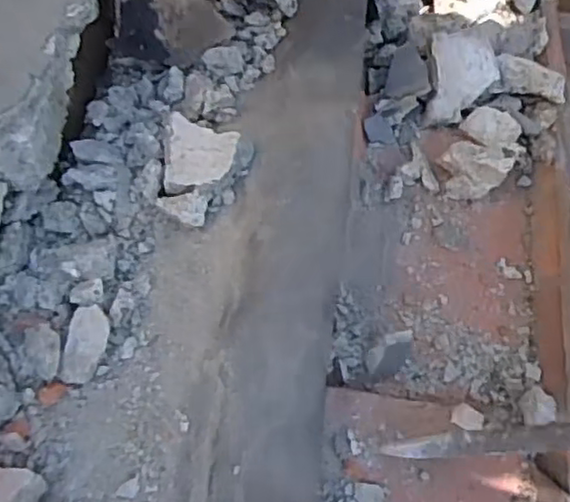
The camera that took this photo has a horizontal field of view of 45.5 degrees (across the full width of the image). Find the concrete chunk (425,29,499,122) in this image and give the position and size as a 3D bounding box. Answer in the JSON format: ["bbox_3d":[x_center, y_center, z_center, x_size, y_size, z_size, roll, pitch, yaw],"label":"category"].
[{"bbox_3d":[0.129,-0.126,0.485,0.049,0.024,0.066,4,75,3],"label":"concrete chunk"}]

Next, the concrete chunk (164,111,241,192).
[{"bbox_3d":[-0.053,-0.058,0.409,0.046,0.014,0.050,-1,74,2],"label":"concrete chunk"}]

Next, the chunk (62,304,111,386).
[{"bbox_3d":[-0.102,0.048,0.350,0.020,0.011,0.041,8,65,-13],"label":"chunk"}]

